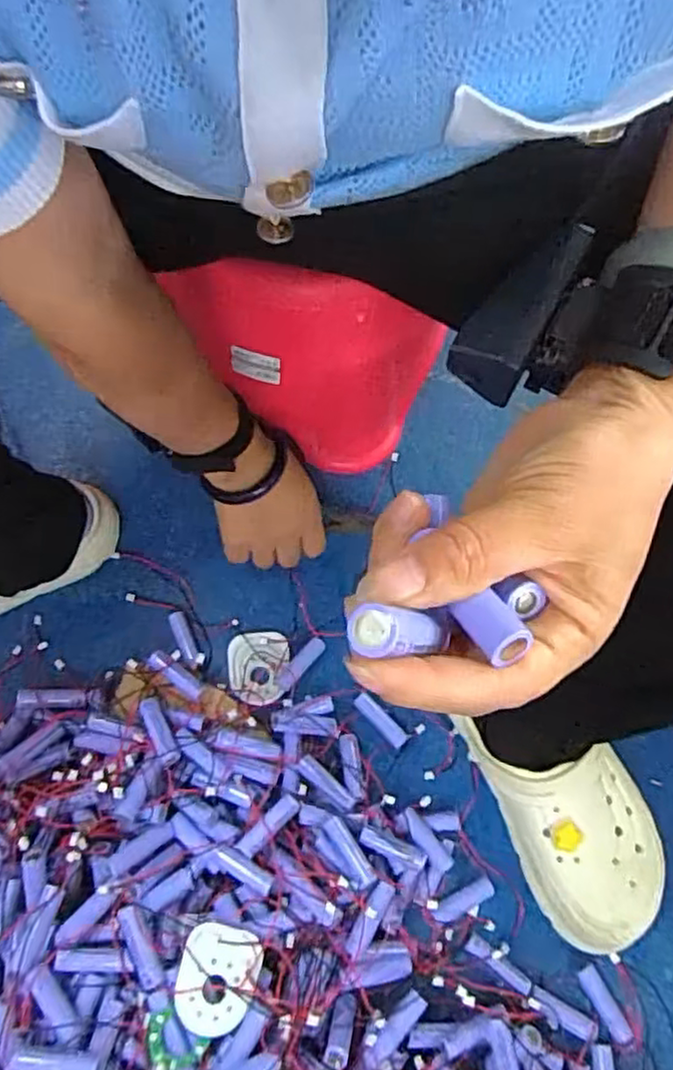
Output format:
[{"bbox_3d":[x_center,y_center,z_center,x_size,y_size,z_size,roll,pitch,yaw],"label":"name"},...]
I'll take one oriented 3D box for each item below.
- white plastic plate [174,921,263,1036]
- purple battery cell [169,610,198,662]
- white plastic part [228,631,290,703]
[{"bbox_3d":[-0.075,0.274,0.423,0.050,0.006,0.056,15,69,4],"label":"white plastic plate"},{"bbox_3d":[-0.125,0.083,0.562,0.014,0.011,0.044,-21,71,-10],"label":"purple battery cell"},{"bbox_3d":[-0.064,0.107,0.557,0.048,0.009,0.058,-3,69,-3],"label":"white plastic part"}]

